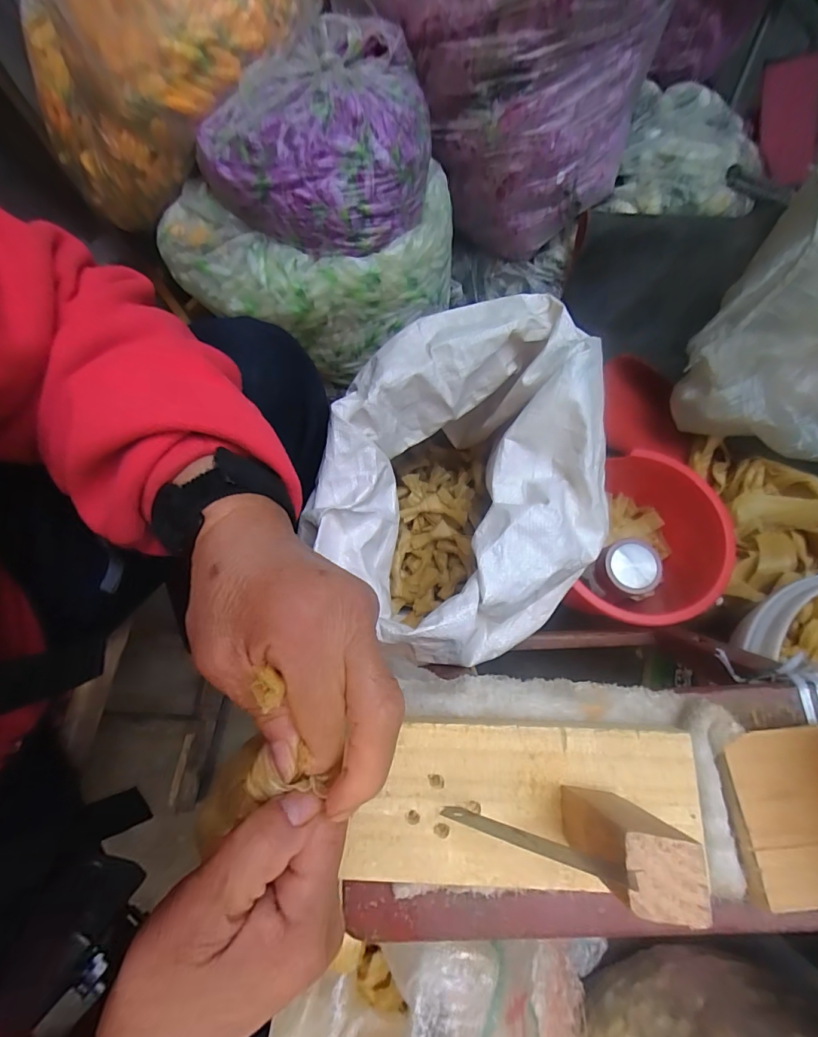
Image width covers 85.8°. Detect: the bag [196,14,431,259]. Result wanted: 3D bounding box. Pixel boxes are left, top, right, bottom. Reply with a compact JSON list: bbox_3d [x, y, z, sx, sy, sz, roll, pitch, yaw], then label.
[{"bbox_3d":[-0.096,-0.466,0.557,0.271,0.125,0.203,-42,76,-11],"label":"bag"}]

